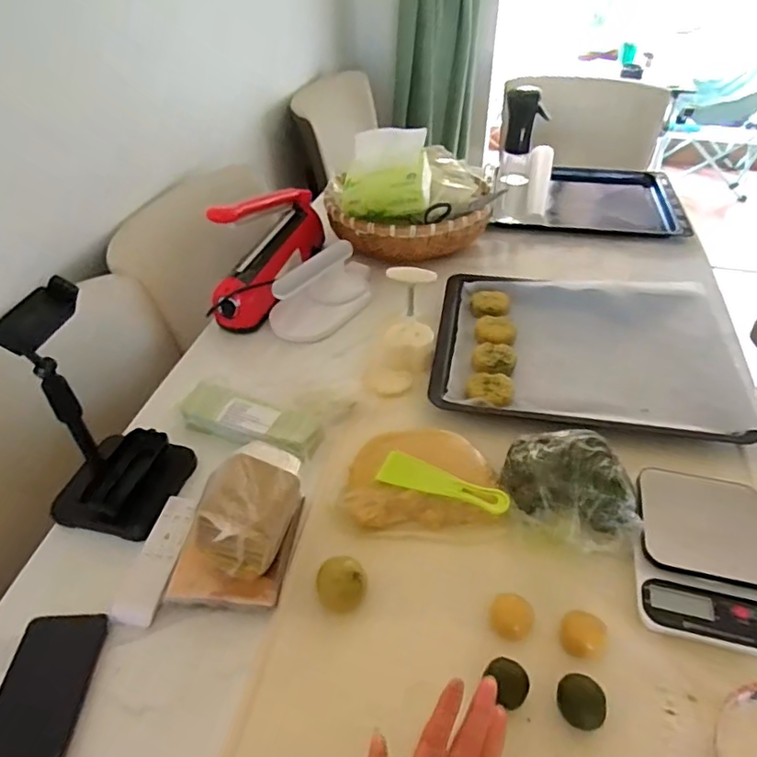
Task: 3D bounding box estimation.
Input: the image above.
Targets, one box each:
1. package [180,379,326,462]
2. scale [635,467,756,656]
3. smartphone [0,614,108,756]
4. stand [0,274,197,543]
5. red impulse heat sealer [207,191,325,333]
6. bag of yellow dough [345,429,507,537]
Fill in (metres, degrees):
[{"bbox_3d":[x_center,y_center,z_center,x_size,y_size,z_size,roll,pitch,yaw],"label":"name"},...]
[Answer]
[{"bbox_3d":[-0.160,0.054,0.697,0.178,0.041,0.058,15,45,17],"label":"package"},{"bbox_3d":[0.321,0.171,0.546,0.128,0.025,0.175,13,44,15],"label":"scale"},{"bbox_3d":[-0.289,0.281,0.474,0.073,0.015,0.159,-1,42,0],"label":"smartphone"},{"bbox_3d":[-0.294,0.038,0.566,0.120,0.247,0.123,6,43,7],"label":"stand"},{"bbox_3d":[-0.172,-0.227,0.910,0.069,0.169,0.303,13,44,15],"label":"red impulse heat sealer"},{"bbox_3d":[0.045,0.113,0.621,0.167,0.040,0.117,-1,42,0],"label":"bag of yellow dough"}]

